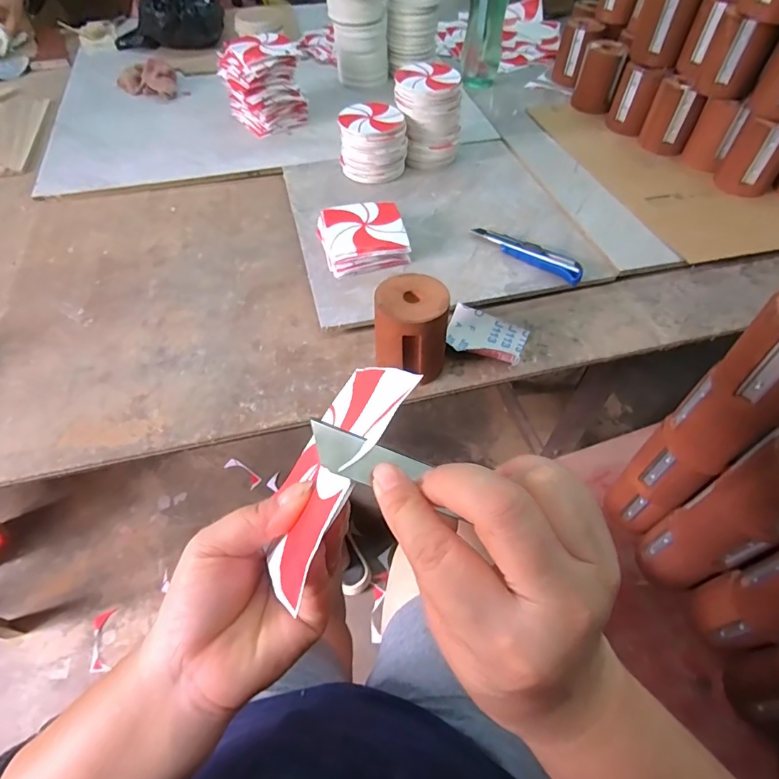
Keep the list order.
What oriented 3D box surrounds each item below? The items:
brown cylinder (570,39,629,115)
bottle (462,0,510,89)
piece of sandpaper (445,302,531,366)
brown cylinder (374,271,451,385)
[{"bbox_3d":[0.396,-0.592,0.907,0.073,0.099,0.069,14,54,9],"label":"brown cylinder"},{"bbox_3d":[0.182,-0.698,0.897,0.072,0.230,0.057,14,54,9],"label":"bottle"},{"bbox_3d":[0.115,-0.066,0.572,0.093,0.023,0.077,19,56,12],"label":"piece of sandpaper"},{"bbox_3d":[0.023,-0.065,0.522,0.076,0.090,0.083,1,54,-1],"label":"brown cylinder"}]

